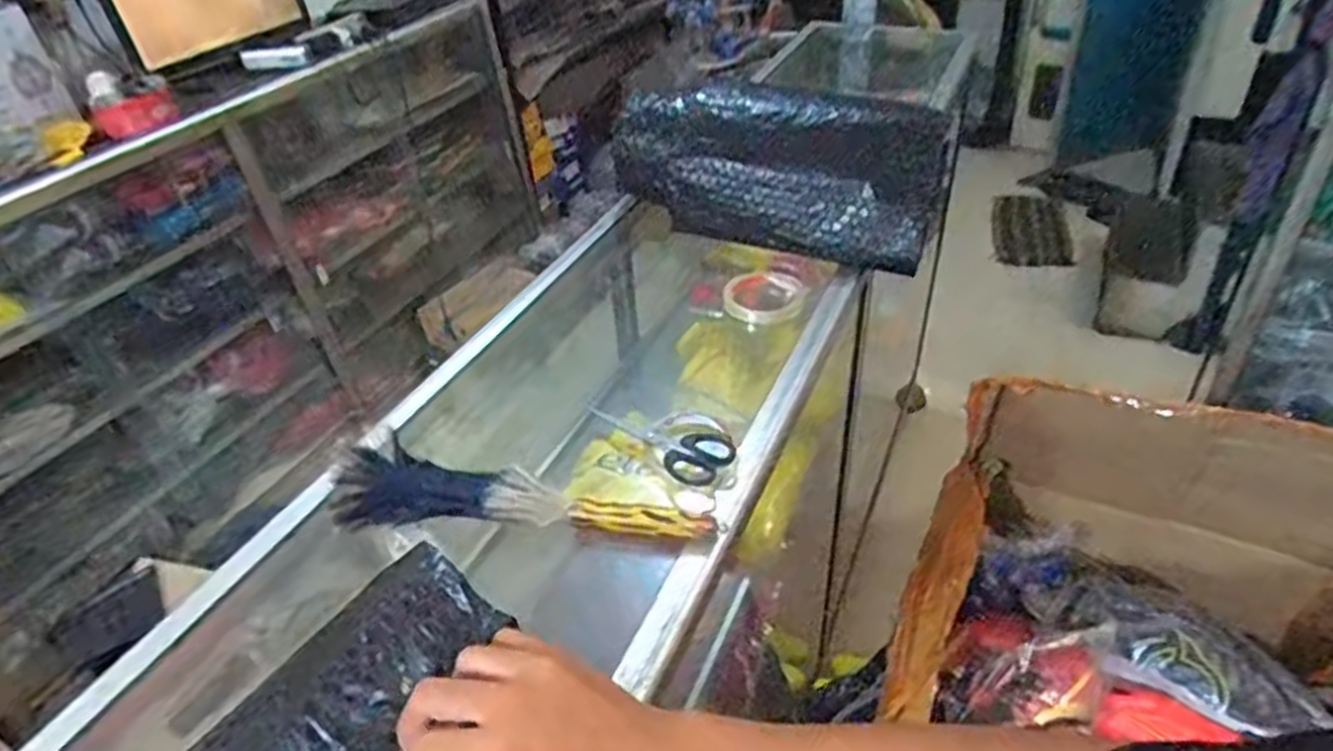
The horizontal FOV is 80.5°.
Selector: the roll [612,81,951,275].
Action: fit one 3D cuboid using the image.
[{"bbox_3d":[0.131,-0.271,1.021,0.420,0.157,0.148,18,44,28],"label":"roll"}]

